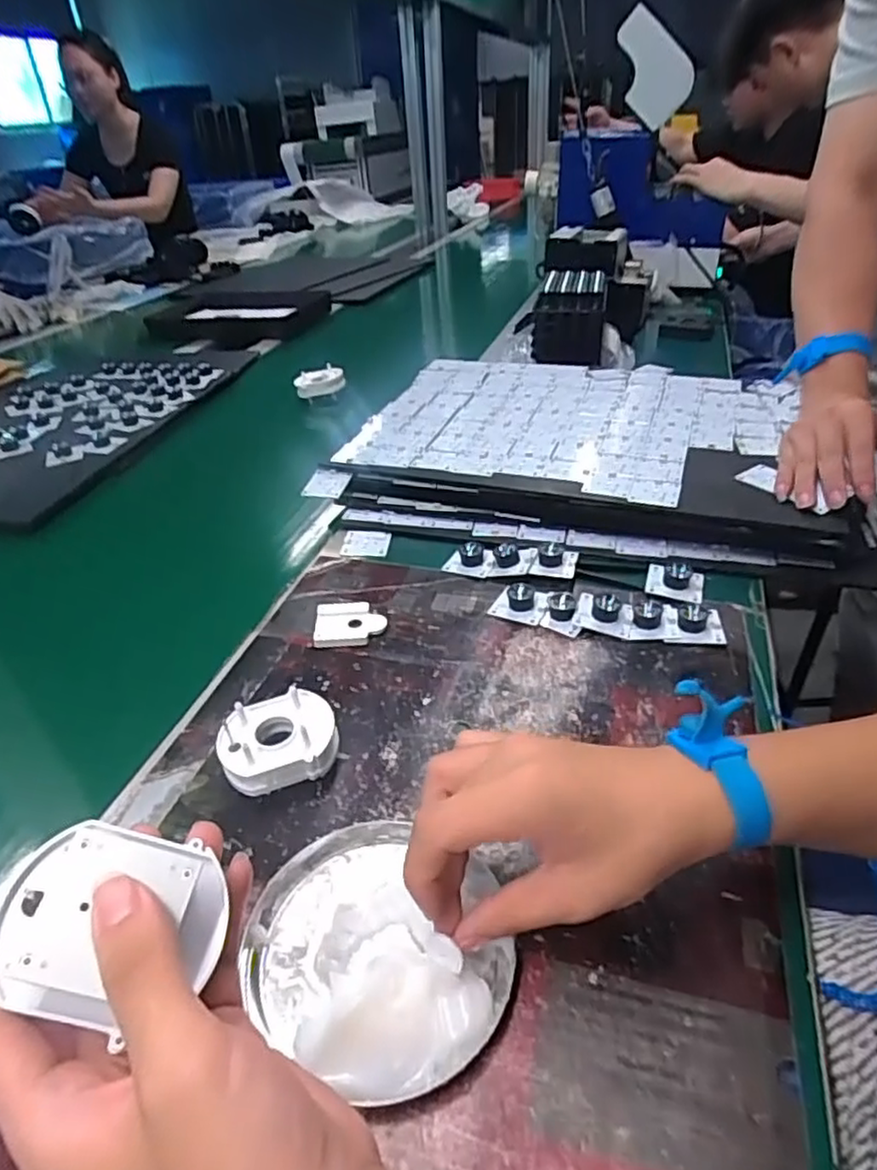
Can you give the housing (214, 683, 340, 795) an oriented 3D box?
[{"bbox_3d":[-0.099,0.098,0.419,0.069,0.034,0.060,-10,35,-10],"label":"housing"}]

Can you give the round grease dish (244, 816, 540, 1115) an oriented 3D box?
[{"bbox_3d":[-0.030,0.169,0.324,0.127,0.022,0.115,12,38,21],"label":"round grease dish"}]

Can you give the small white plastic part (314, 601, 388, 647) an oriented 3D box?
[{"bbox_3d":[-0.070,0.030,0.533,0.055,0.010,0.044,-5,35,-3],"label":"small white plastic part"}]

